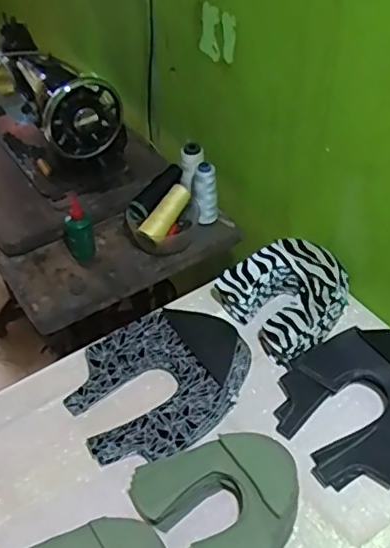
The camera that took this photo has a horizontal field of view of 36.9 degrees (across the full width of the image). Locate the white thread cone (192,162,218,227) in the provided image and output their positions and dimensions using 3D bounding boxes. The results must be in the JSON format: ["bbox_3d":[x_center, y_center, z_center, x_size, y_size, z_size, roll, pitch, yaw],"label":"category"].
[{"bbox_3d":[0.018,-0.131,1.007,0.043,0.116,0.050,-2,45,1],"label":"white thread cone"}]

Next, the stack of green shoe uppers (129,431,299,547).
[{"bbox_3d":[0.033,0.258,0.663,0.168,0.048,0.166,-27,49,-22],"label":"stack of green shoe uppers"}]

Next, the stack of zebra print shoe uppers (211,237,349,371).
[{"bbox_3d":[0.138,0.028,0.867,0.157,0.075,0.169,-30,51,-25],"label":"stack of zebra print shoe uppers"}]

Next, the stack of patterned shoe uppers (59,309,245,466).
[{"bbox_3d":[-0.042,0.138,0.779,0.246,0.060,0.191,-22,48,-18],"label":"stack of patterned shoe uppers"}]

